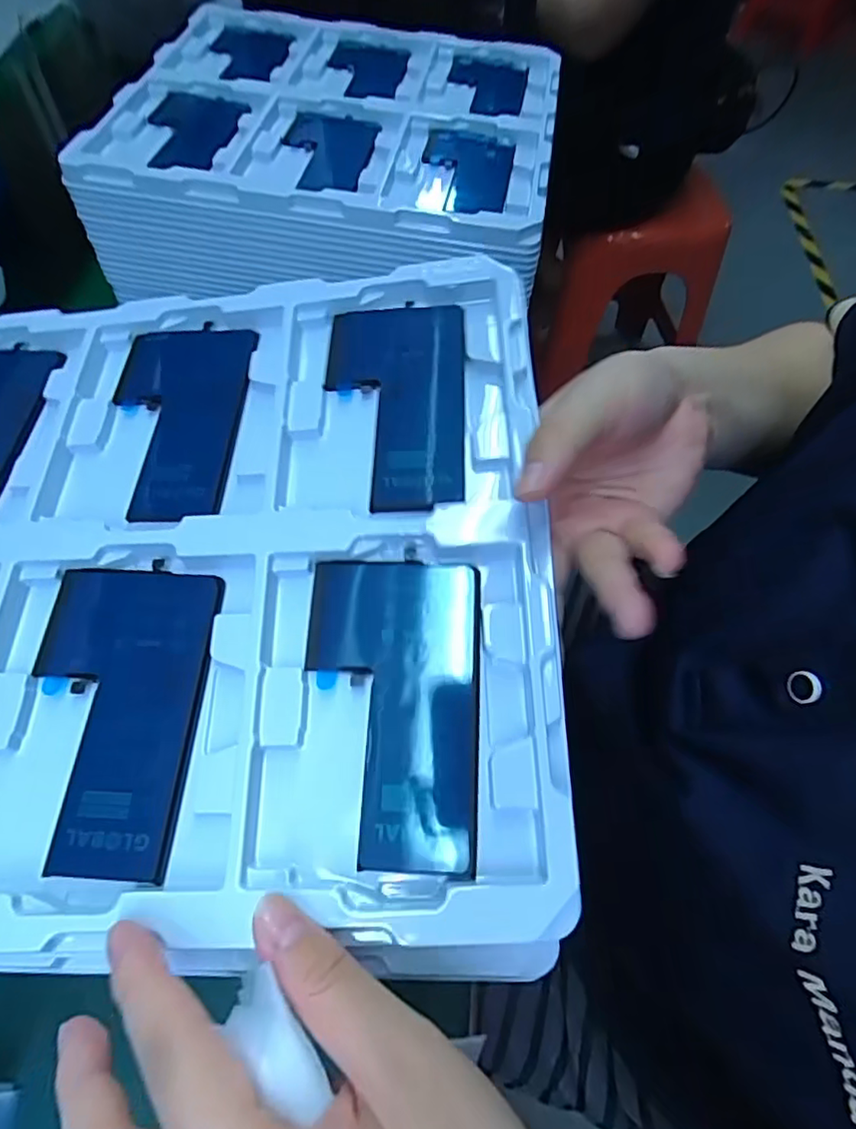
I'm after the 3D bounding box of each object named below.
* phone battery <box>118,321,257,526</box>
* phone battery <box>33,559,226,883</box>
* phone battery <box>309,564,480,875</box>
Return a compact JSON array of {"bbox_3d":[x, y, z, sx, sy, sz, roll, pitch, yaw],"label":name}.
[{"bbox_3d":[-0.119,-0.069,0.280,0.066,0.004,0.110,-3,61,7],"label":"phone battery"},{"bbox_3d":[-0.117,0.053,0.220,0.066,0.006,0.109,3,59,0],"label":"phone battery"},{"bbox_3d":[-0.015,0.051,0.220,0.064,0.007,0.107,2,69,2],"label":"phone battery"}]

